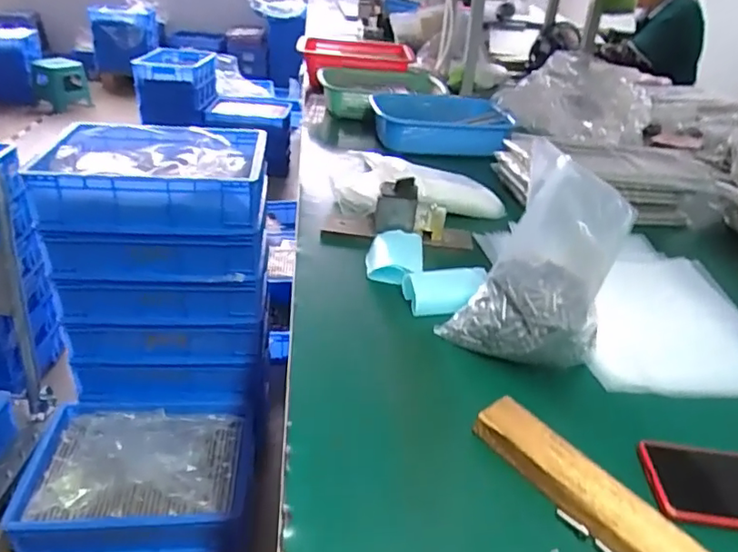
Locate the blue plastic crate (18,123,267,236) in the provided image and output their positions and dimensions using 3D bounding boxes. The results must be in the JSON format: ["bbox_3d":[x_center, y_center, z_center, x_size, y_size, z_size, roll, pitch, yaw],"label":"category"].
[{"bbox_3d":[-0.412,-0.204,1.136,0.396,0.113,0.295,0,31,-7],"label":"blue plastic crate"}]

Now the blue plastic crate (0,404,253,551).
[{"bbox_3d":[-0.454,0.435,1.138,0.399,0.202,0.290,0,31,-6],"label":"blue plastic crate"}]

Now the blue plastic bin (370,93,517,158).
[{"bbox_3d":[0.143,-0.313,1.183,0.277,0.074,0.181,2,31,-3],"label":"blue plastic bin"}]

